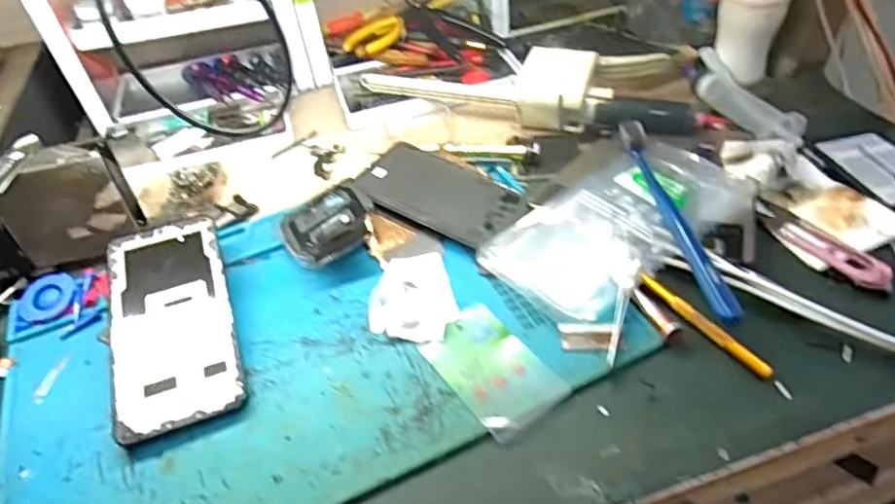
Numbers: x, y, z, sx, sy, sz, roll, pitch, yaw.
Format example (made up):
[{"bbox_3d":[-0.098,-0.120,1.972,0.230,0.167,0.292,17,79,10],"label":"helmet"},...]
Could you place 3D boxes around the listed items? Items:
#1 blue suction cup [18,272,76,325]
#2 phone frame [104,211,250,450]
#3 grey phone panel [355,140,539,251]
[{"bbox_3d":[-0.284,0.031,0.419,0.038,0.011,0.038,-3,47,3],"label":"blue suction cup"},{"bbox_3d":[-0.181,0.042,0.388,0.074,0.006,0.160,-17,53,-13],"label":"phone frame"},{"bbox_3d":[-0.006,-0.045,0.465,0.131,0.009,0.075,28,53,24],"label":"grey phone panel"}]

